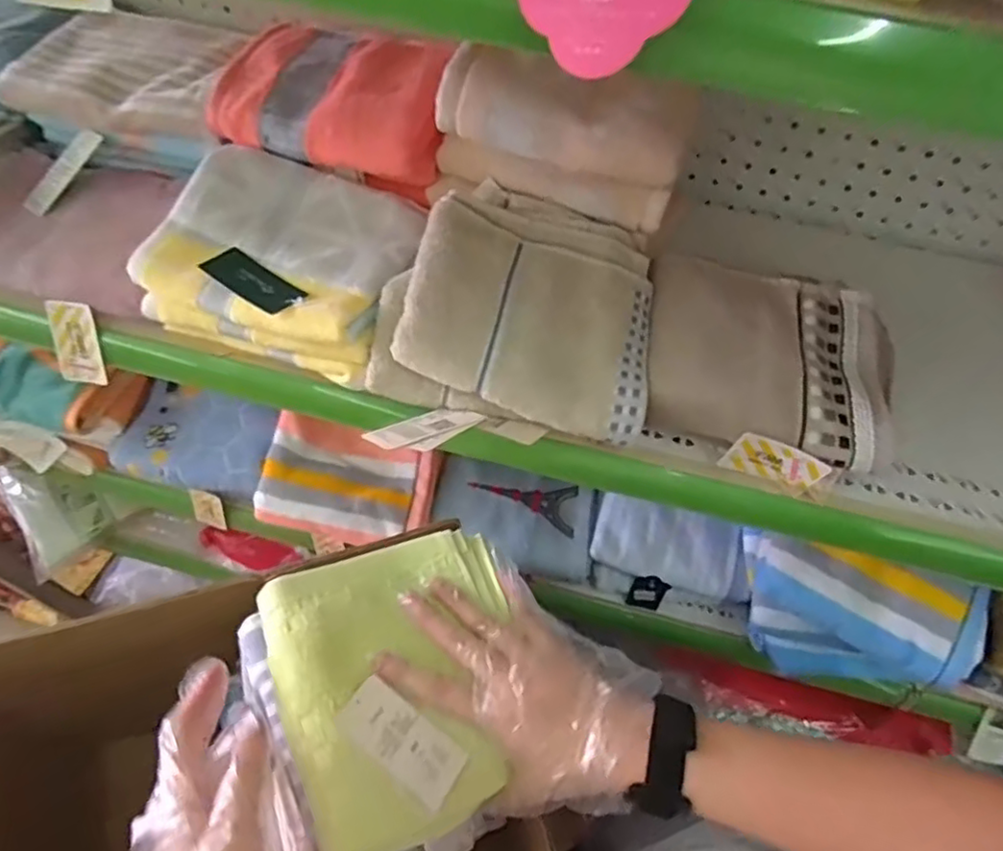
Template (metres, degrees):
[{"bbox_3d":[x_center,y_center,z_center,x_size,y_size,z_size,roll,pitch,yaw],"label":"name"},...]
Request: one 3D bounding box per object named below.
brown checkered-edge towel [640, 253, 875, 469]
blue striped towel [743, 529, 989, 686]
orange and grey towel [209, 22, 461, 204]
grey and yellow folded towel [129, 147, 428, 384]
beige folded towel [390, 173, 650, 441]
[{"bbox_3d":[0.198,-0.058,0.505,0.170,0.040,0.157,15,58,5],"label":"brown checkered-edge towel"},{"bbox_3d":[0.344,0.195,0.670,0.207,0.182,0.073,22,59,9],"label":"blue striped towel"},{"bbox_3d":[-0.142,-0.280,0.578,0.195,0.075,0.130,16,58,6],"label":"orange and grey towel"},{"bbox_3d":[-0.169,-0.140,0.523,0.189,0.054,0.170,16,58,6],"label":"grey and yellow folded towel"},{"bbox_3d":[0.029,-0.098,0.496,0.180,0.050,0.187,12,58,3],"label":"beige folded towel"}]

